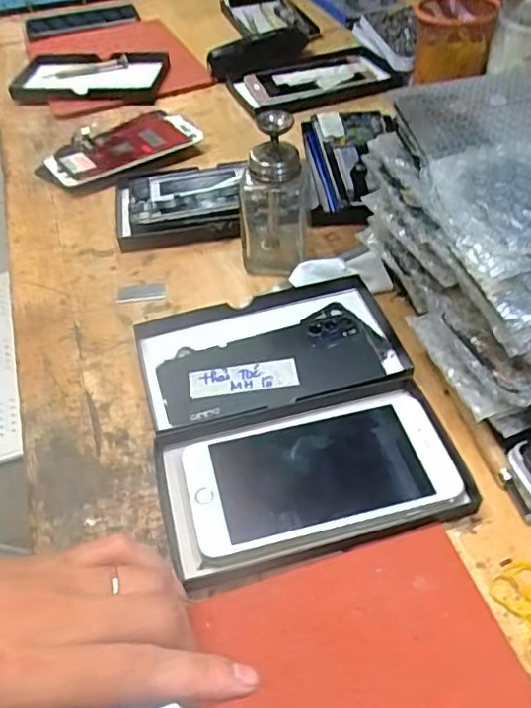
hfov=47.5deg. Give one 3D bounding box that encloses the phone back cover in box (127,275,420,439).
[{"bbox_3d":[0.005,0.000,0.439,0.183,0.019,0.108,-14,49,-6],"label":"phone back cover in box"}]

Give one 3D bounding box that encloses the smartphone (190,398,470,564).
[{"bbox_3d":[0.032,0.070,0.361,0.154,0.010,0.079,-13,49,-6],"label":"smartphone"}]

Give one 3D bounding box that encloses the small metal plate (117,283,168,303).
[{"bbox_3d":[-0.101,-0.050,0.493,0.039,0.004,0.019,-6,47,-1],"label":"small metal plate"}]

